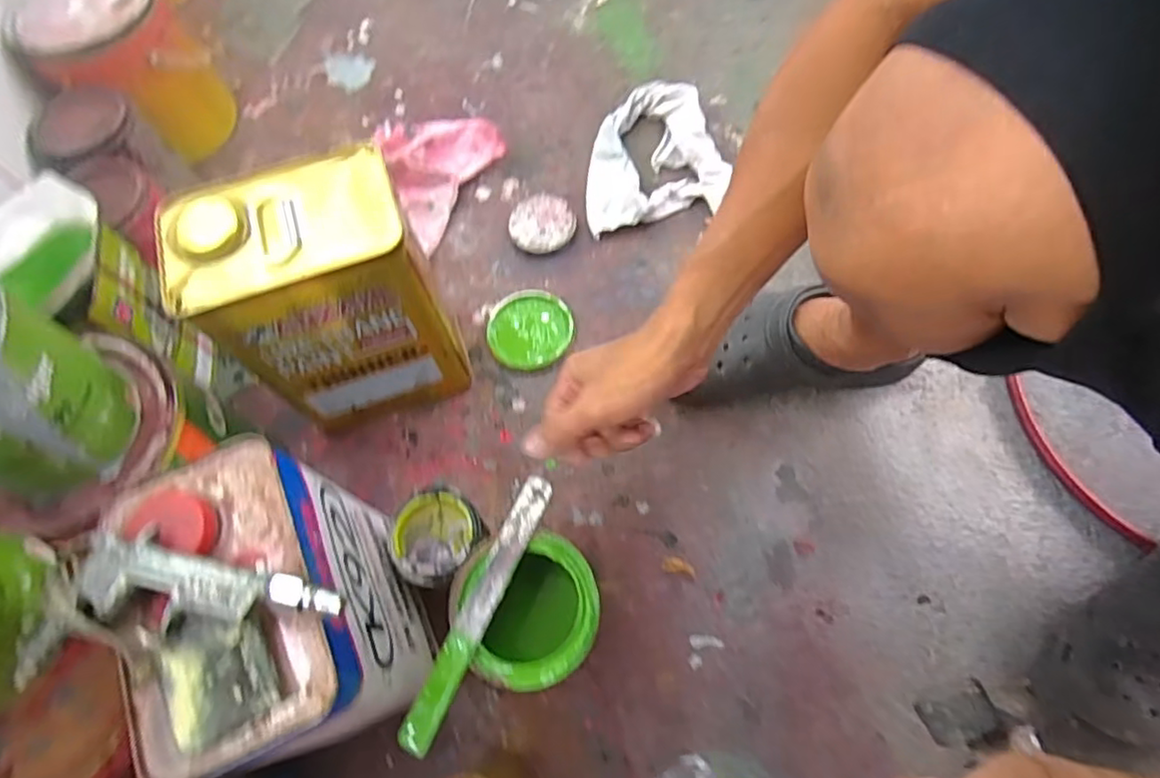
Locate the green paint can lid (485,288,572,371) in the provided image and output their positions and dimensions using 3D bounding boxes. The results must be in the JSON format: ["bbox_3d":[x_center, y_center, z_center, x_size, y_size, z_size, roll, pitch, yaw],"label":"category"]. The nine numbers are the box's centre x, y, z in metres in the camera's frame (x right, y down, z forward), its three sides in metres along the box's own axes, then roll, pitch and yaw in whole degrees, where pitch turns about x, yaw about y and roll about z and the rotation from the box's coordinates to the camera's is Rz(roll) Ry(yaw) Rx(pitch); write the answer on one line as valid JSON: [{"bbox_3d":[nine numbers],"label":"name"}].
[{"bbox_3d":[-0.054,-0.067,0.671,0.089,0.020,0.090,-1,68,2],"label":"green paint can lid"}]

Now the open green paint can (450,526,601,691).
[{"bbox_3d":[-0.036,0.185,0.503,0.104,0.134,0.098,-1,68,2],"label":"open green paint can"}]

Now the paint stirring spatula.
[{"bbox_3d":[-0.071,0.155,0.444,0.022,0.007,0.198,23,71,11],"label":"paint stirring spatula"}]

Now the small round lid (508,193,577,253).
[{"bbox_3d":[-0.045,-0.195,0.728,0.076,0.014,0.075,-1,68,2],"label":"small round lid"}]

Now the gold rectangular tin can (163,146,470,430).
[{"bbox_3d":[-0.212,-0.076,0.538,0.163,0.223,0.111,-18,68,-5],"label":"gold rectangular tin can"}]

